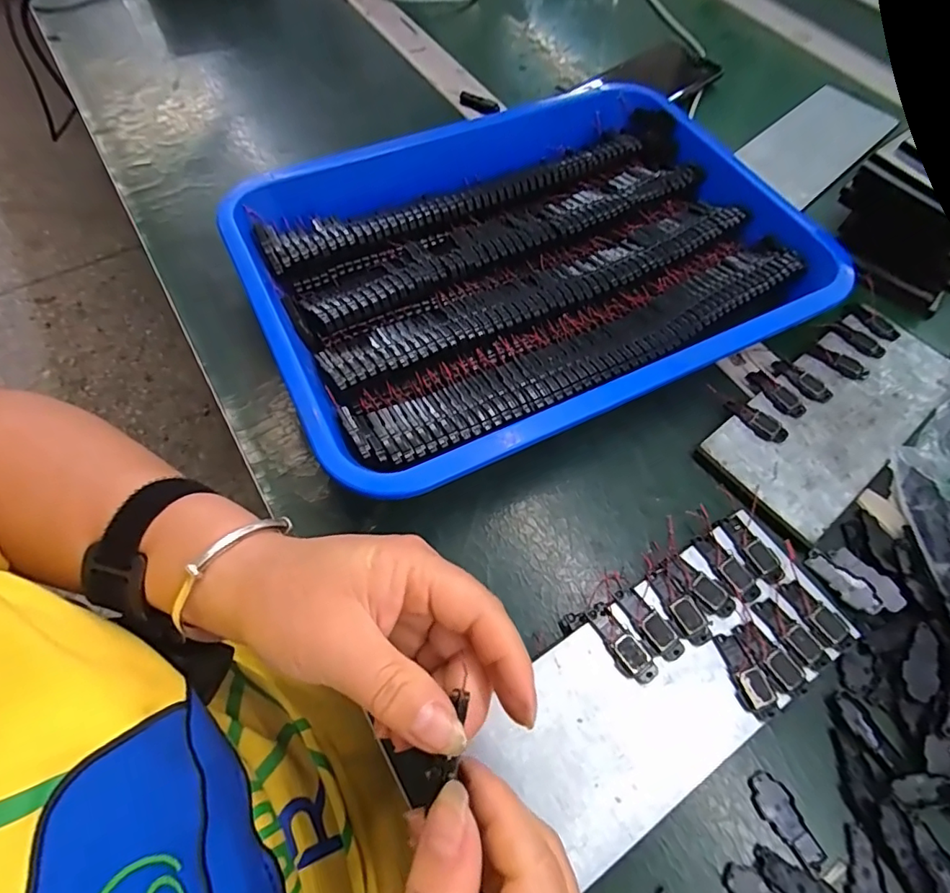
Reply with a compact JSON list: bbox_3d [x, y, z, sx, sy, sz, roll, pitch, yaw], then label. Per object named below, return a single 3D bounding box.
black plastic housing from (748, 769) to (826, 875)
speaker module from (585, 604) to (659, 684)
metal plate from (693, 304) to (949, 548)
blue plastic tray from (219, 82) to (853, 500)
[{"bbox_3d":[0.139,0.165,0.237,0.017,0.004,0.039,-26,65,-15],"label":"black plastic housing"},{"bbox_3d":[0.069,0.094,0.256,0.015,0.006,0.040,-33,67,-18],"label":"speaker module"},{"bbox_3d":[0.231,-0.023,0.338,0.192,0.008,0.079,-36,68,-19],"label":"metal plate"},{"bbox_3d":[0.037,-0.124,0.367,0.352,0.047,0.259,-24,65,-14],"label":"blue plastic tray"}]

